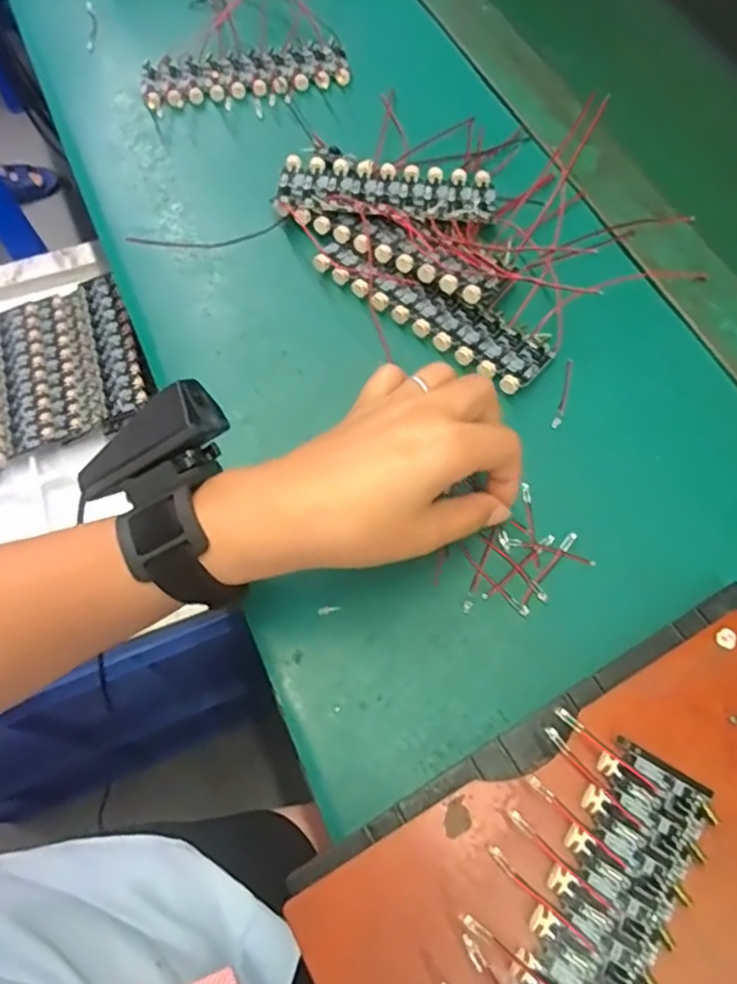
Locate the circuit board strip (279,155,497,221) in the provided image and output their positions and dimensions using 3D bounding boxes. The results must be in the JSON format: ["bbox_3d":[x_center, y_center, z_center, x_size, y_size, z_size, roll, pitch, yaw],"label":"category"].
[{"bbox_3d":[0.013,-0.199,0.435,0.137,0.007,0.047,8,64,2],"label":"circuit board strip"}]

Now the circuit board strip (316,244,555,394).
[{"bbox_3d":[0.037,-0.112,0.405,0.152,0.009,0.043,36,68,15],"label":"circuit board strip"}]

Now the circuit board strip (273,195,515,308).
[{"bbox_3d":[0.015,-0.155,0.417,0.154,0.009,0.031,30,67,13],"label":"circuit board strip"}]

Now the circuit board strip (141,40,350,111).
[{"bbox_3d":[-0.093,-0.316,0.502,0.151,0.010,0.048,-9,64,-6],"label":"circuit board strip"}]

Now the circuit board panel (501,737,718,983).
[{"bbox_3d":[0.077,0.172,0.237,0.047,0.007,0.161,29,66,13],"label":"circuit board panel"}]

